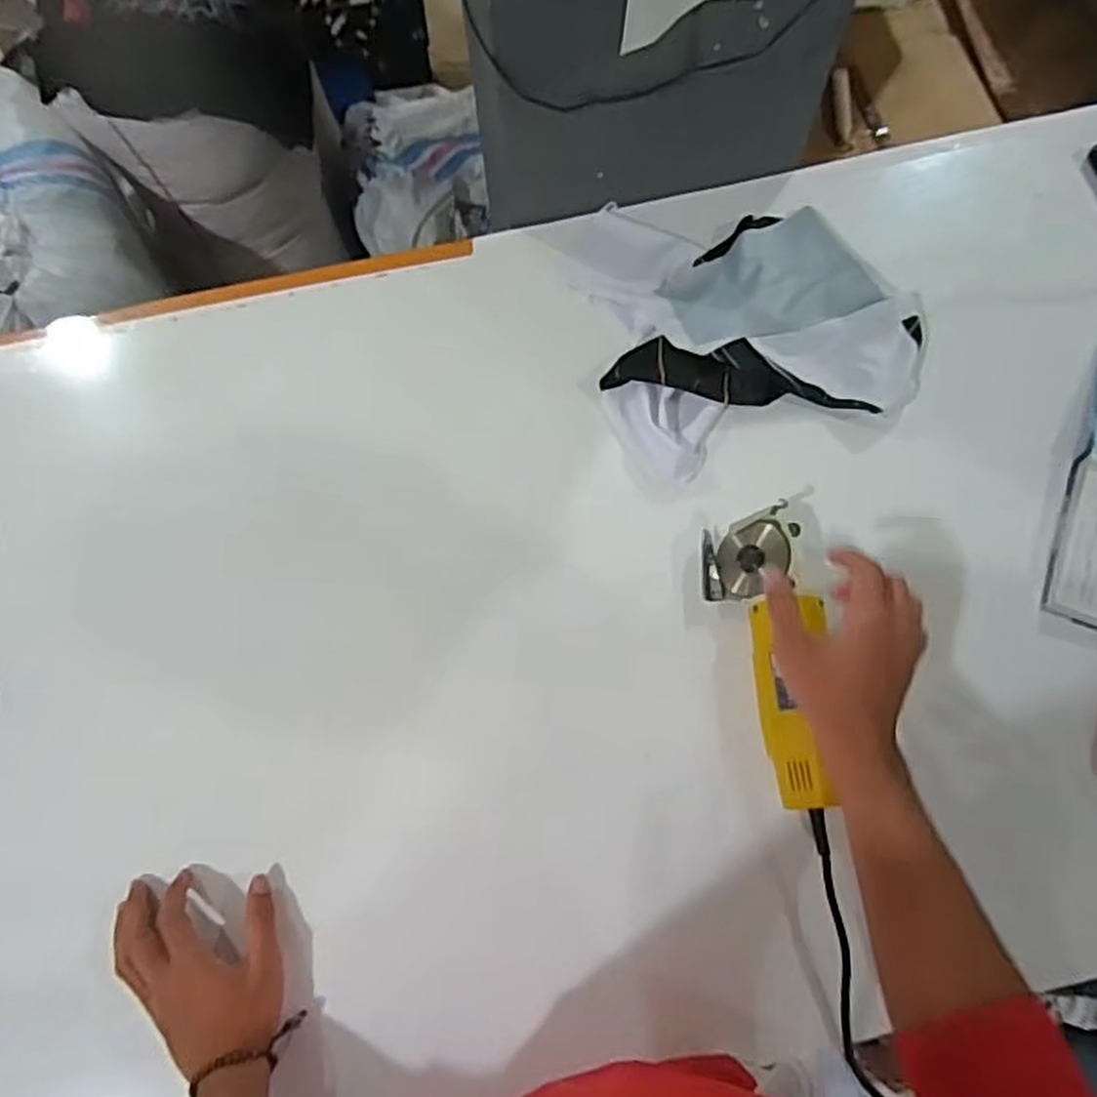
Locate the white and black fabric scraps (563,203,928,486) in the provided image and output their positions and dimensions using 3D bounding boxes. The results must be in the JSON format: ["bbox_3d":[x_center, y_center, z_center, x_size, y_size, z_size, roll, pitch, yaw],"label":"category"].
[{"bbox_3d":[0.187,-0.245,0.778,0.308,0.041,0.309,-18,71,-5],"label":"white and black fabric scraps"}]

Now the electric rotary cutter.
[{"bbox_3d":[0.185,0.099,0.638,0.080,0.063,0.268,-5,70,0],"label":"electric rotary cutter"}]

